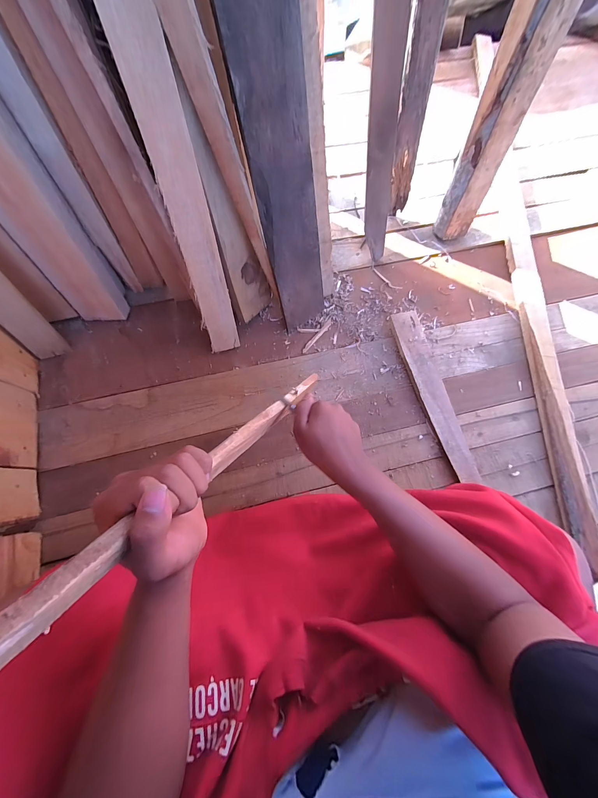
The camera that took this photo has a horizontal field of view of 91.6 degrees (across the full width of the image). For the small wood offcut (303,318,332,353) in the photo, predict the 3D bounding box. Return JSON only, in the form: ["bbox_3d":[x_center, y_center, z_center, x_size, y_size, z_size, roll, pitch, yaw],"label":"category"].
[{"bbox_3d":[0.041,-0.140,0.644,0.010,0.004,0.102,39,75,9],"label":"small wood offcut"}]

